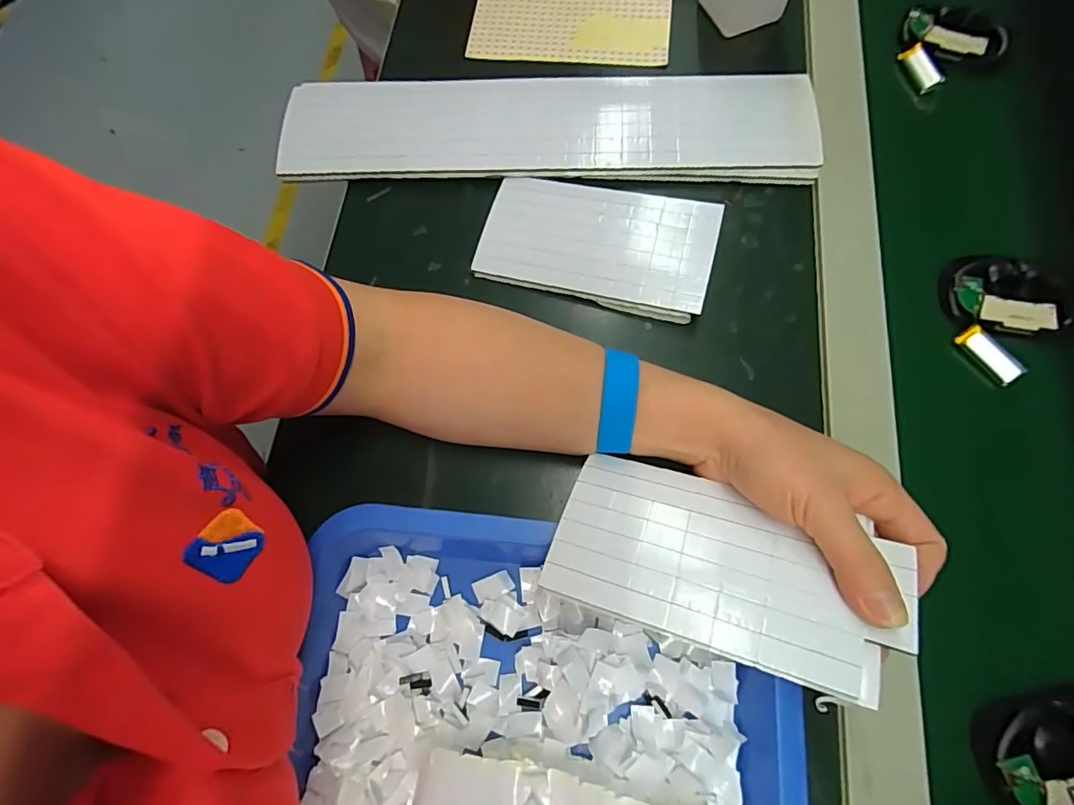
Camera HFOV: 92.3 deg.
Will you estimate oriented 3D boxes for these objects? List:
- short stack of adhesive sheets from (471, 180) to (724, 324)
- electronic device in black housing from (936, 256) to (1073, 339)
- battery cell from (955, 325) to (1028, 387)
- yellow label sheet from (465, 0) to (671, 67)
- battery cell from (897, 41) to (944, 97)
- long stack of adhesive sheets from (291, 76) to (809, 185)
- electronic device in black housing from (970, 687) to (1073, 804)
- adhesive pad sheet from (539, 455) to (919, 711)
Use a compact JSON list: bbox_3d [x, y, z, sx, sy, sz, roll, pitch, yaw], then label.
[{"bbox_3d":[0.041,-0.117,0.366,0.160,0.014,0.089,16,72,6],"label":"short stack of adhesive sheets"},{"bbox_3d":[0.314,-0.072,0.348,0.070,0.016,0.052,11,71,4],"label":"electronic device in black housing"},{"bbox_3d":[0.299,-0.031,0.339,0.015,0.007,0.042,-33,73,-10],"label":"battery cell"},{"bbox_3d":[0.030,-0.346,0.448,0.166,0.013,0.128,4,71,6],"label":"yellow label sheet"},{"bbox_3d":[0.309,-0.269,0.416,0.017,0.017,0.043,-14,71,-4],"label":"battery cell"},{"bbox_3d":[0.004,-0.214,0.397,0.395,0.013,0.091,1,71,4],"label":"long stack of adhesive sheets"},{"bbox_3d":[0.273,0.182,0.270,0.077,0.019,0.049,-19,72,-6],"label":"electronic device in black housing"},{"bbox_3d":[0.091,0.079,0.257,0.160,0.008,0.086,13,56,19],"label":"adhesive pad sheet"}]

